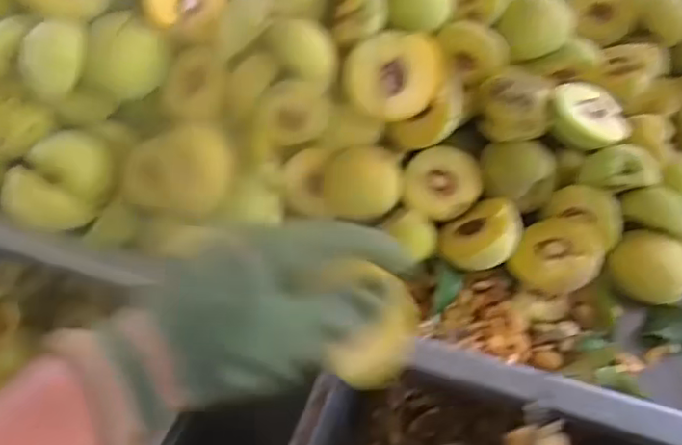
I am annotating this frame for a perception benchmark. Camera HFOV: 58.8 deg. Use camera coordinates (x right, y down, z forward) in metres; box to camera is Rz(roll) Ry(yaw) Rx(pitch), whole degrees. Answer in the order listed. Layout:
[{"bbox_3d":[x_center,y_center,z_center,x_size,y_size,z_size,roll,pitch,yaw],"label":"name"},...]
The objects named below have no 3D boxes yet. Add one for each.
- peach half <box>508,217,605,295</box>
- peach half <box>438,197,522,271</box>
[{"bbox_3d":[0.153,0.024,0.432,0.057,0.037,0.057,0,54,1],"label":"peach half"},{"bbox_3d":[0.102,0.010,0.444,0.053,0.035,0.050,0,54,1],"label":"peach half"}]

